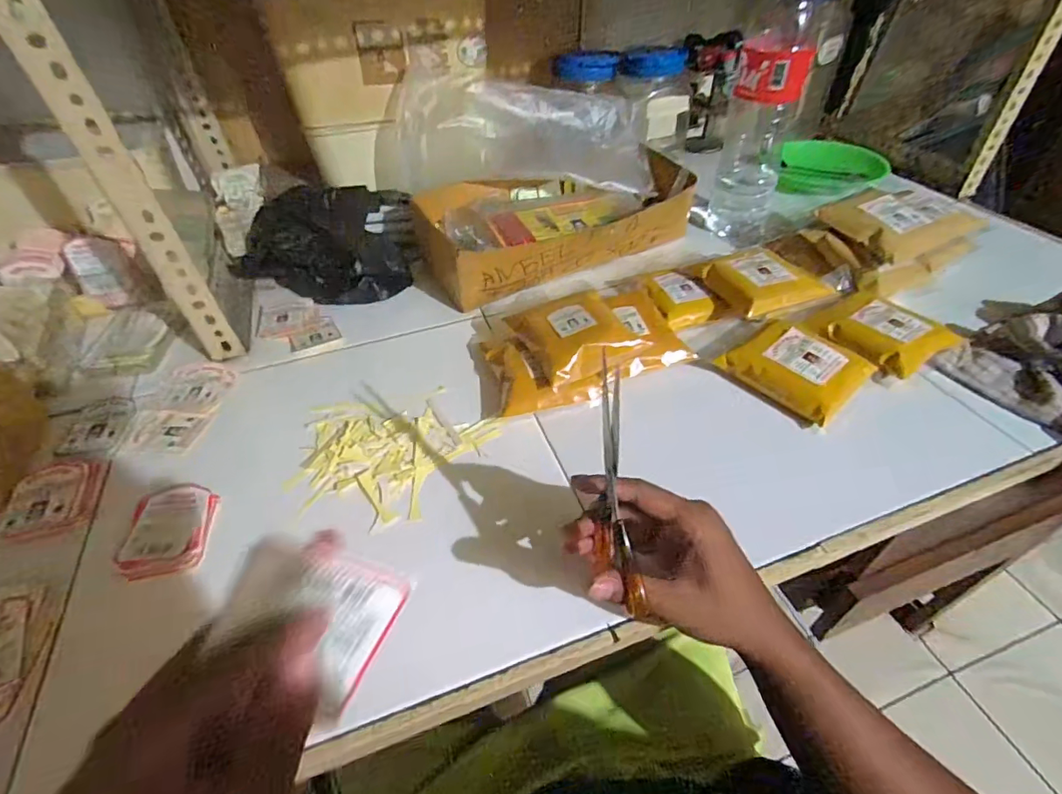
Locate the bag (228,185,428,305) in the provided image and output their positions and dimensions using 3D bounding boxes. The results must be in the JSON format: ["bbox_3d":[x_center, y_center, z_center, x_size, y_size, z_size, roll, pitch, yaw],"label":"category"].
[{"bbox_3d":[-0.283,-0.223,0.681,0.258,0.095,0.165,14,47,16],"label":"bag"}]

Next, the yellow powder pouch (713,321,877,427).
[{"bbox_3d":[0.283,-0.039,0.514,0.121,0.030,0.114,-27,50,-22],"label":"yellow powder pouch"}]

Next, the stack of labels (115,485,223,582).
[{"bbox_3d":[-0.306,0.110,0.416,0.068,0.012,0.088,-11,46,-8],"label":"stack of labels"}]

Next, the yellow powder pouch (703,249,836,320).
[{"bbox_3d":[0.275,-0.137,0.581,0.108,0.033,0.099,-16,47,-13],"label":"yellow powder pouch"}]

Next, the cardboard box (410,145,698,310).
[{"bbox_3d":[0.035,-0.247,0.704,0.386,0.078,0.182,-23,48,-19],"label":"cardboard box"}]

